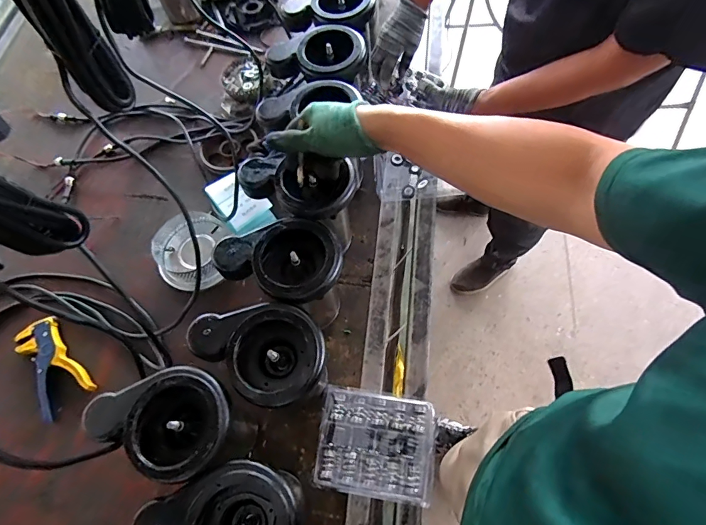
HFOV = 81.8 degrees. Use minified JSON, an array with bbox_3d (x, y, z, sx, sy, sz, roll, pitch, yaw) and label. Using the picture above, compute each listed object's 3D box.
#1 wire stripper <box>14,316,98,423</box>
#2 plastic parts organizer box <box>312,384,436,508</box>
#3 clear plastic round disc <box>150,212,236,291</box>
[{"bbox_3d":[-0.500,0.168,0.684,0.085,0.024,0.164,-34,69,-11],"label":"wire stripper"},{"bbox_3d":[0.032,0.262,0.596,0.162,0.026,0.136,8,67,7],"label":"plastic parts organizer box"},{"bbox_3d":[-0.293,-0.021,0.730,0.120,0.046,0.131,-1,67,3],"label":"clear plastic round disc"}]

